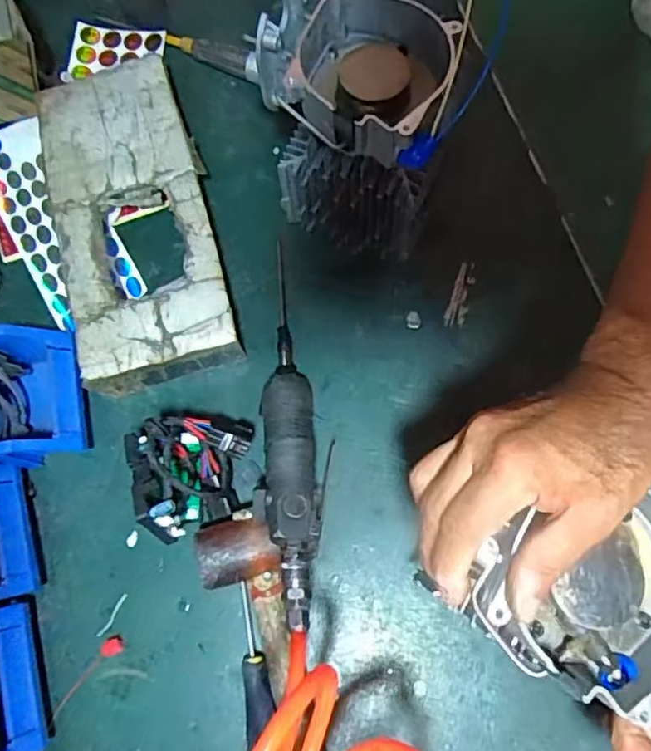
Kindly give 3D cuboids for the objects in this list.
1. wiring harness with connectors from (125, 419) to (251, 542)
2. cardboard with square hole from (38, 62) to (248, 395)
[{"bbox_3d":[-0.107,0.081,0.513,0.097,0.097,0.097,-1,73,3],"label":"wiring harness with connectors"},{"bbox_3d":[-0.185,-0.155,0.589,0.144,0.053,0.330,-15,73,-1],"label":"cardboard with square hole"}]

